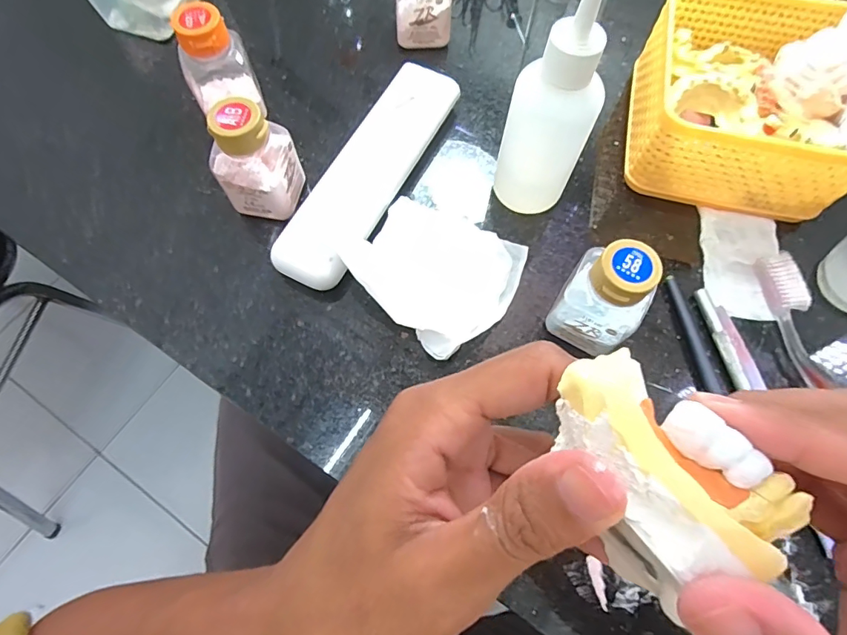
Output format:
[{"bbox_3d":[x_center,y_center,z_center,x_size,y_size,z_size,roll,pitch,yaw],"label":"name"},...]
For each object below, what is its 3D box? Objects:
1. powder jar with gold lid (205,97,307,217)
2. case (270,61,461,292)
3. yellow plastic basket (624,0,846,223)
[{"bbox_3d":[-0.102,-0.094,0.284,0.041,0.074,0.038,8,71,1],"label":"powder jar with gold lid"},{"bbox_3d":[-0.035,-0.098,0.312,0.047,0.020,0.178,27,72,8],"label":"case"},{"bbox_3d":[0.209,-0.147,0.312,0.128,0.063,0.137,14,71,3],"label":"yellow plastic basket"}]

